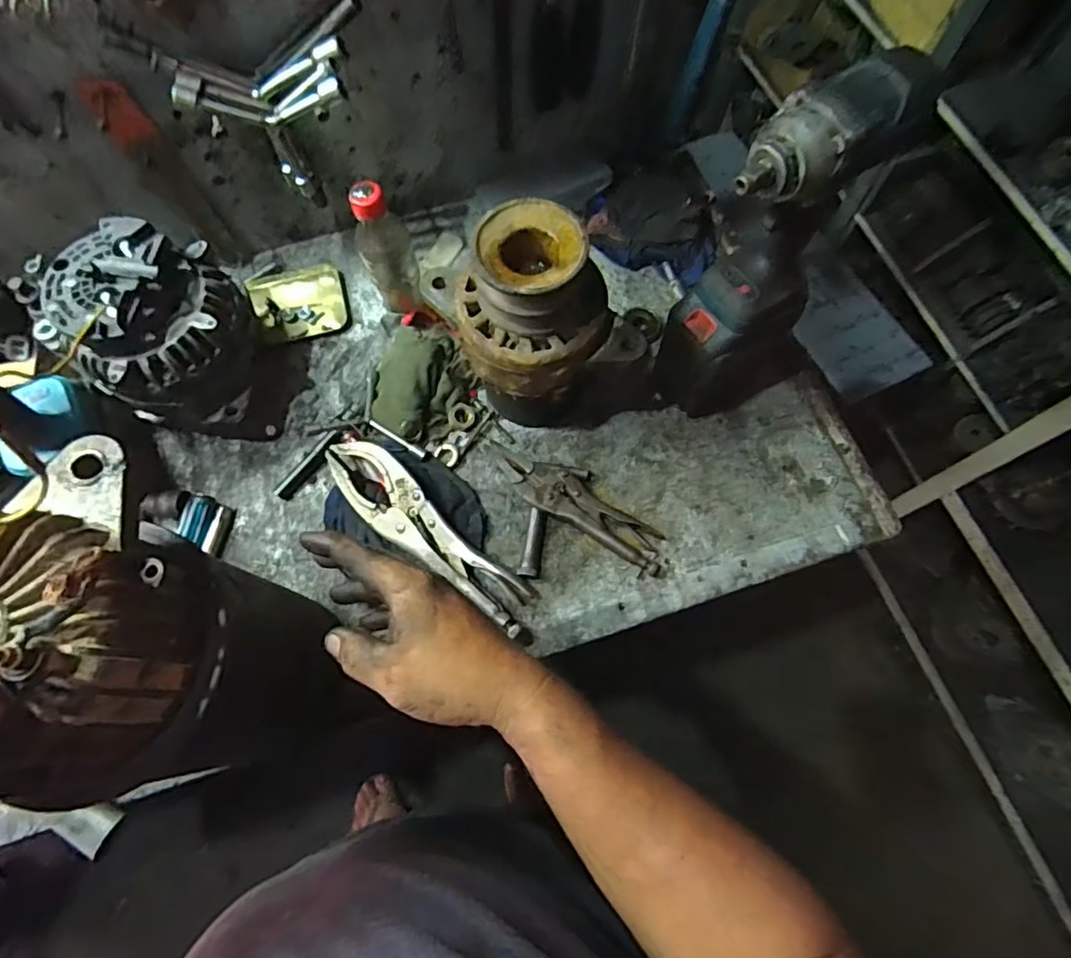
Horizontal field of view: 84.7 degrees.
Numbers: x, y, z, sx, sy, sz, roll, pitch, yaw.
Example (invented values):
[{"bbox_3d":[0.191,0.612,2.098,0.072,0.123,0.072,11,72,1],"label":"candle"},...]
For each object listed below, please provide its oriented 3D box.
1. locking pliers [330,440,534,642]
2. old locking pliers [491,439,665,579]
[{"bbox_3d":[-0.111,0.052,0.584,0.254,0.031,0.059,39,74,13],"label":"locking pliers"},{"bbox_3d":[0.041,0.029,0.608,0.203,0.026,0.047,31,72,11],"label":"old locking pliers"}]

